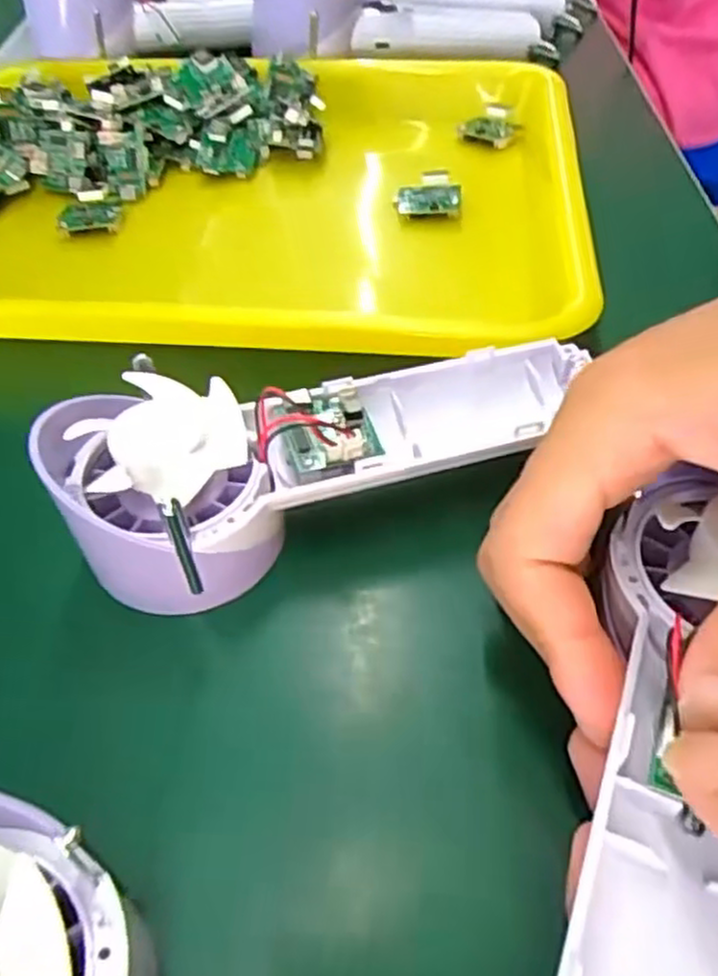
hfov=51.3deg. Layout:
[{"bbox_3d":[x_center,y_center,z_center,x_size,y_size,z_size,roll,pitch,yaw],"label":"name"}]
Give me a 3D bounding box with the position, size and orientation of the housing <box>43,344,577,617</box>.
[{"bbox_3d":[-0.007,-0.015,0.241,0.171,0.041,0.062,-20,51,-15],"label":"housing"}]

